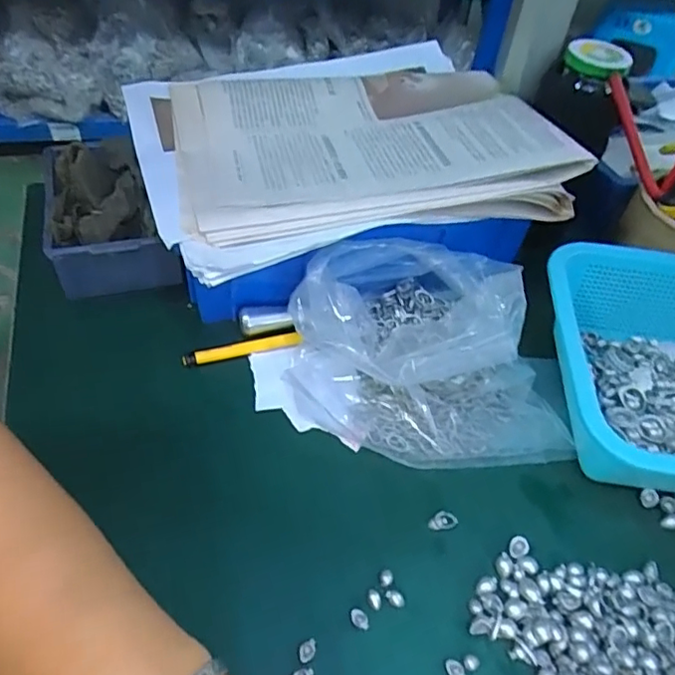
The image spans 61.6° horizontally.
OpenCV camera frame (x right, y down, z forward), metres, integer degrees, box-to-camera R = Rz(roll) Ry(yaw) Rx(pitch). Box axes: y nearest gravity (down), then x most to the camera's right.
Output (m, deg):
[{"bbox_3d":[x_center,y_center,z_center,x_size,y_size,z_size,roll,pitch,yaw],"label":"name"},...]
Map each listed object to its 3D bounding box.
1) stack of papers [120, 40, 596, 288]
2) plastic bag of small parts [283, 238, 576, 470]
[{"bbox_3d":[-0.002,-0.159,0.441,0.292,0.045,0.242,-12,50,-17],"label":"stack of papers"},{"bbox_3d":[0.066,0.009,0.383,0.176,0.085,0.157,-15,51,-17],"label":"plastic bag of small parts"}]

